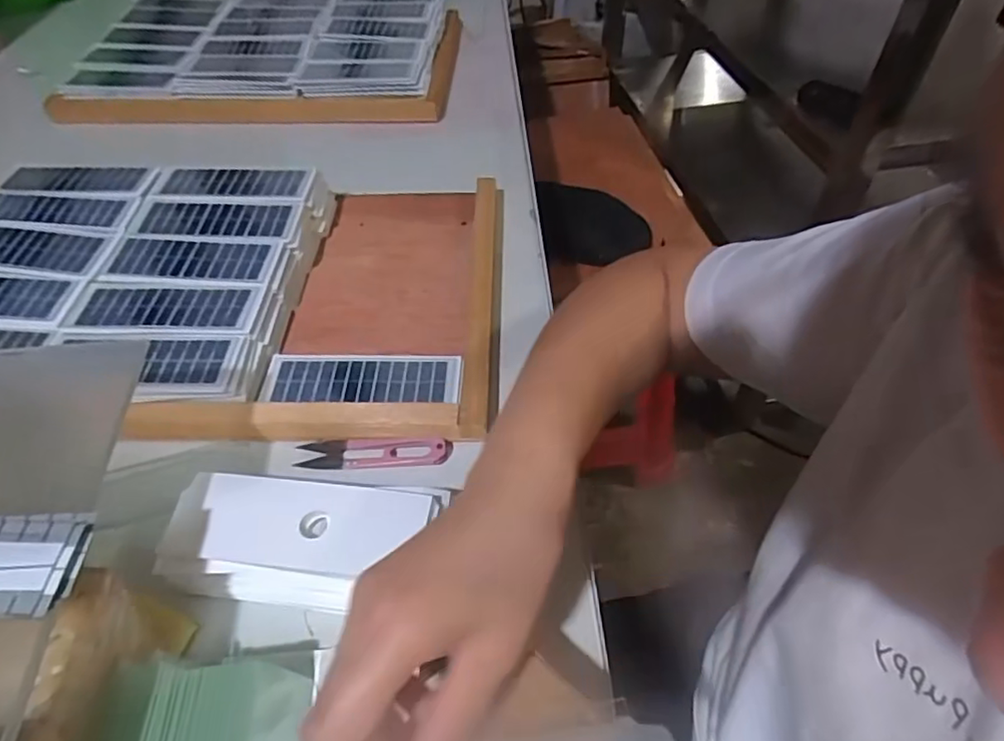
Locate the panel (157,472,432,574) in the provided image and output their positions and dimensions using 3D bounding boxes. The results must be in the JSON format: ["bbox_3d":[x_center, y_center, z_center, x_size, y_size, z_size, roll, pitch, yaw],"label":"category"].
[{"bbox_3d":[-0.116,0.086,0.347,0.140,0.009,0.051,3,49,4],"label":"panel"}]

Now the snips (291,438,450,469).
[{"bbox_3d":[-0.088,0.056,0.421,0.103,0.009,0.021,0,49,1],"label":"snips"}]

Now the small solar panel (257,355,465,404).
[{"bbox_3d":[-0.106,0.006,0.463,0.147,0.008,0.052,2,46,4],"label":"small solar panel"}]

